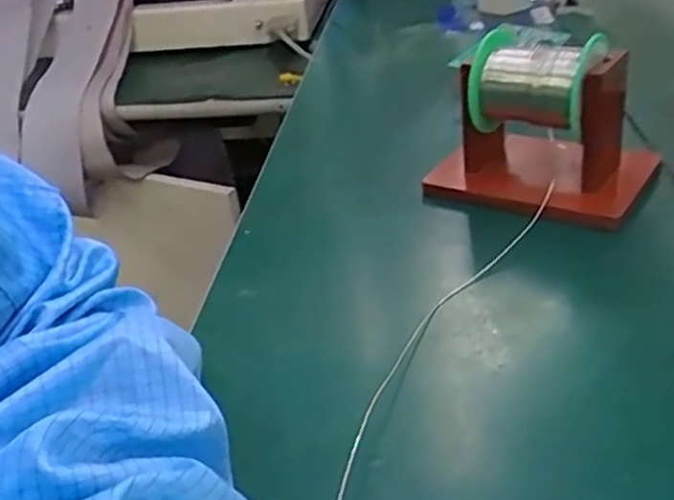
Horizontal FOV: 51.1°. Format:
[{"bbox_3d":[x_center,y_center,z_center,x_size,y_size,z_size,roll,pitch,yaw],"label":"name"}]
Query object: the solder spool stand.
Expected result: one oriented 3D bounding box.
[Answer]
[{"bbox_3d":[0.144,-0.085,0.479,0.127,0.104,0.103,16,37,32],"label":"solder spool stand"}]

